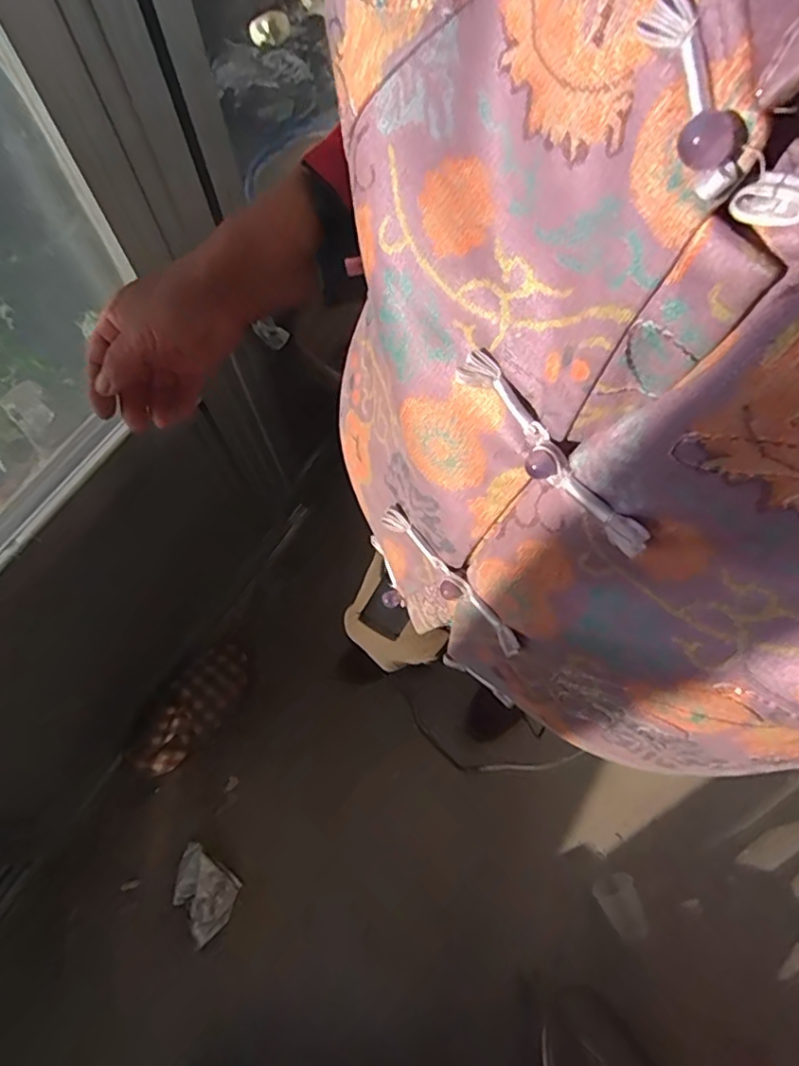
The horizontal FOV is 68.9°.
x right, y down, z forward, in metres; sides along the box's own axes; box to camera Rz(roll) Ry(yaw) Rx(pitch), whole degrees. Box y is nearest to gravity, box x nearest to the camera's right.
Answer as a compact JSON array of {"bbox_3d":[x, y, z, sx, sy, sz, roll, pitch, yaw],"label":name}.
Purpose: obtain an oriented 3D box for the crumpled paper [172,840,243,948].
[{"bbox_3d":[-0.374,0.674,1.092,0.137,0.024,0.112,37,72,15],"label":"crumpled paper"}]

